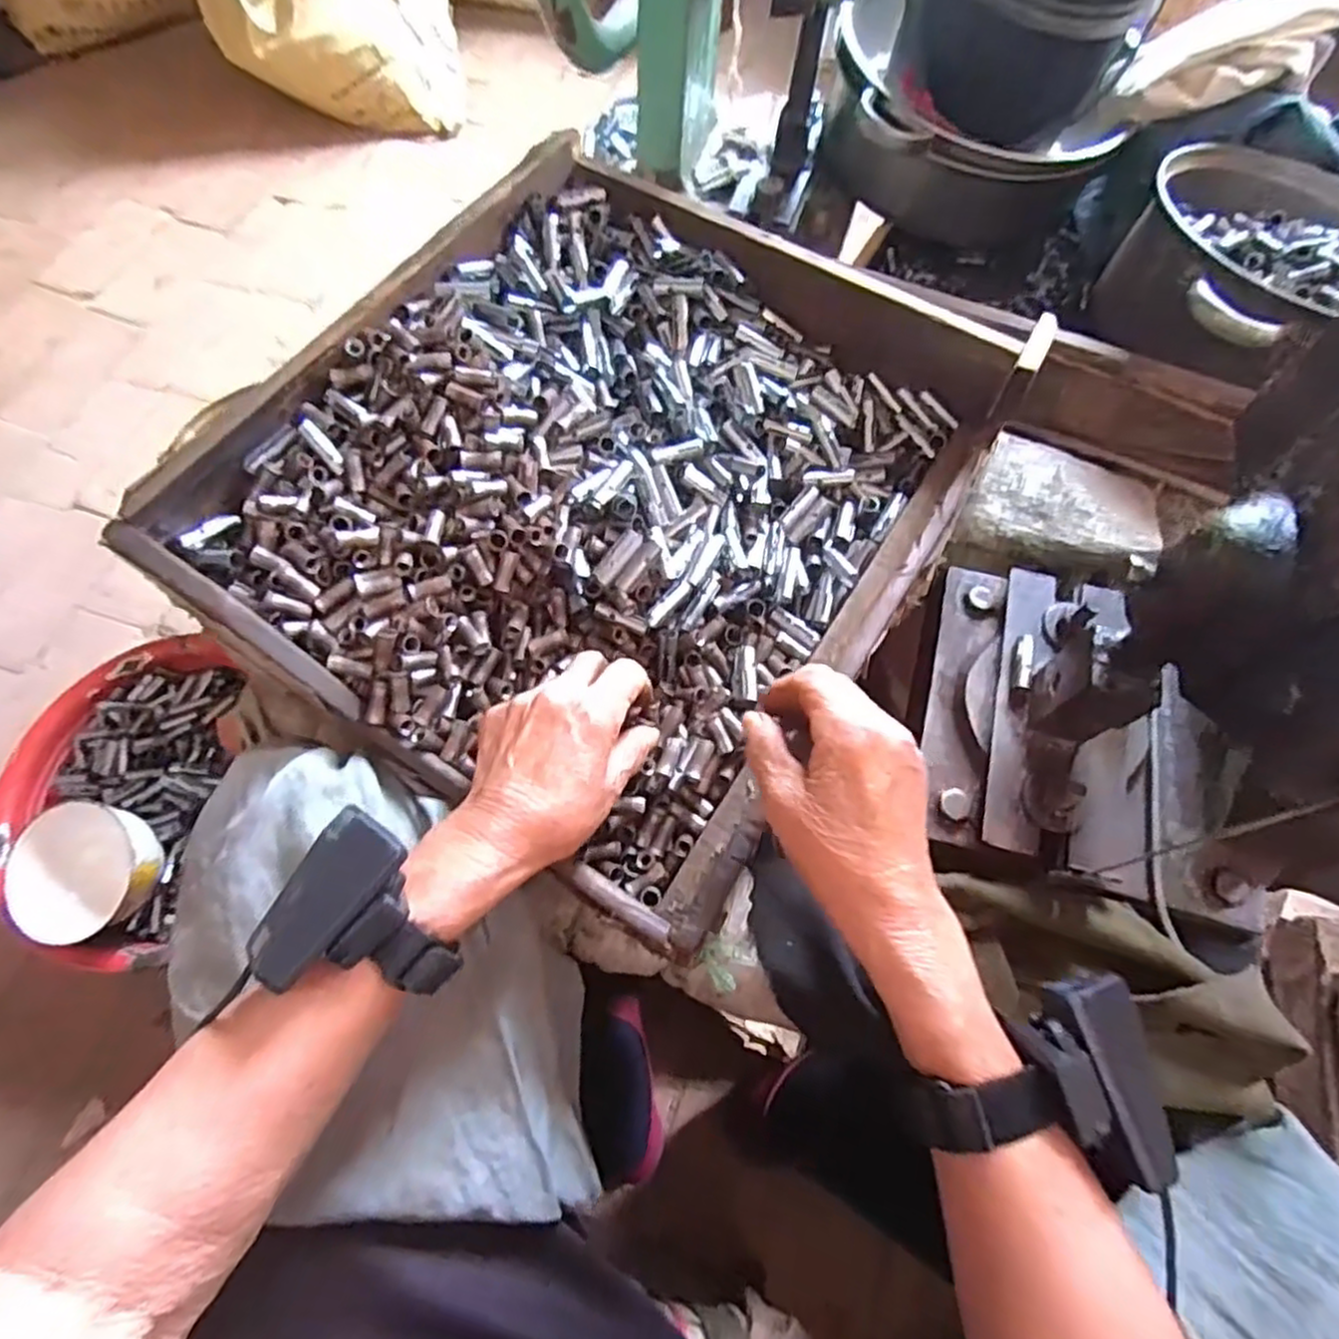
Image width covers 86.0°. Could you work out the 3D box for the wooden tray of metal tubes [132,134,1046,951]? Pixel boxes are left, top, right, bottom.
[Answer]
[{"bbox_3d":[-0.031,-0.124,0.475,0.385,0.104,0.443,32,69,13],"label":"wooden tray of metal tubes"}]

